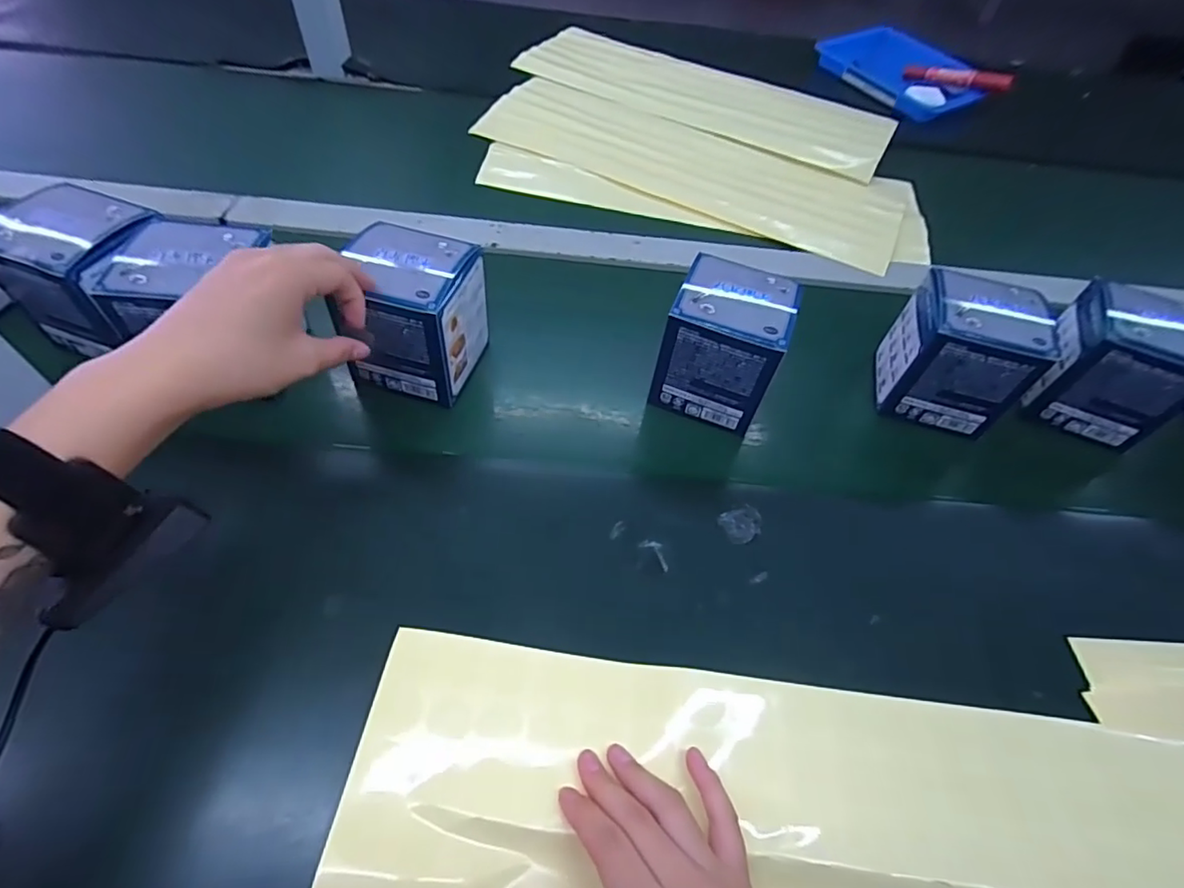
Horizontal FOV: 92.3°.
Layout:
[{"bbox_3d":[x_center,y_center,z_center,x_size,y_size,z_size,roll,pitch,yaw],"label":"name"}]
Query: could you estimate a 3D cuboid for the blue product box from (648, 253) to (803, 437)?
[{"bbox_3d":[0.098,-0.075,0.430,0.084,0.094,0.074,21,55,11],"label":"blue product box"}]

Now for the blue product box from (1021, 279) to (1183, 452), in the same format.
[{"bbox_3d":[0.414,-0.063,0.453,0.089,0.092,0.079,25,55,14],"label":"blue product box"}]

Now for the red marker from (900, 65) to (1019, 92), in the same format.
[{"bbox_3d":[0.513,-0.517,0.803,0.025,0.022,0.153,-28,46,-23],"label":"red marker"}]

